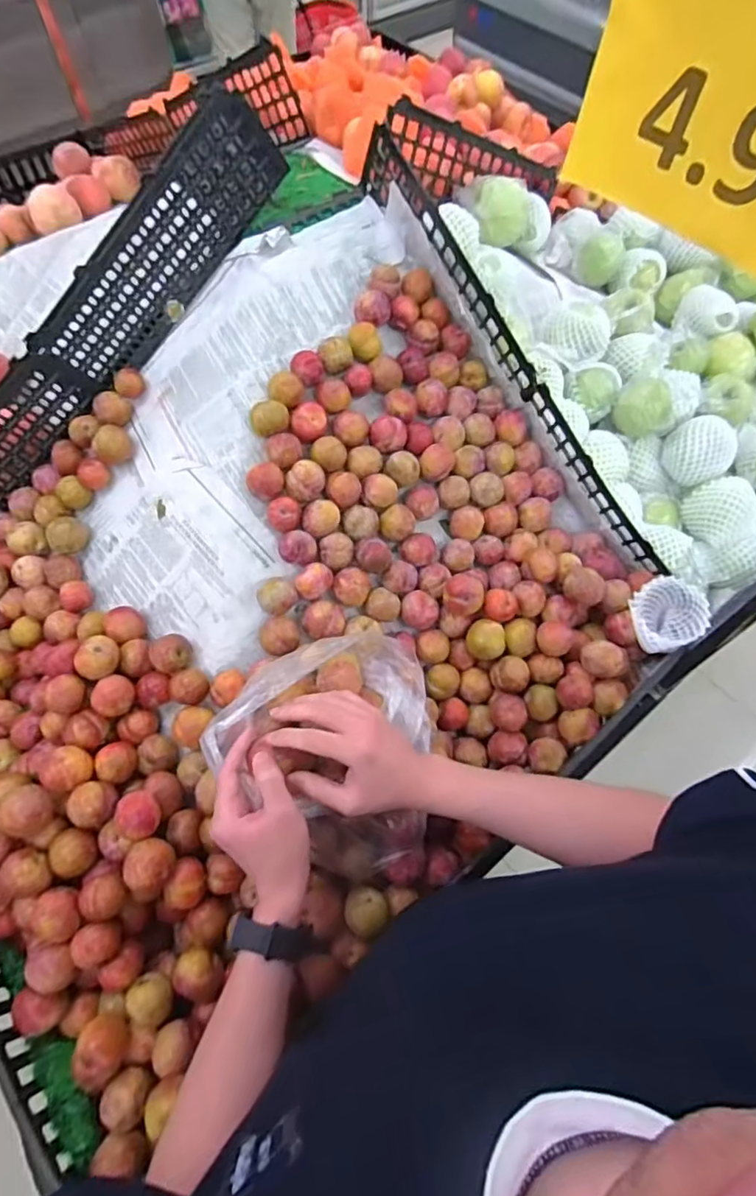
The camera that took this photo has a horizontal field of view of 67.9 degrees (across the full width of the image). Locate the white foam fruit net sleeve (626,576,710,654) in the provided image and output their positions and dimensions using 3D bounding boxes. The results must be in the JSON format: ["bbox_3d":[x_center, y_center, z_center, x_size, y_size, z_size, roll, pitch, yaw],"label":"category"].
[{"bbox_3d":[0.340,0.022,0.663,0.083,0.066,0.077,0,63,0],"label":"white foam fruit net sleeve"}]

